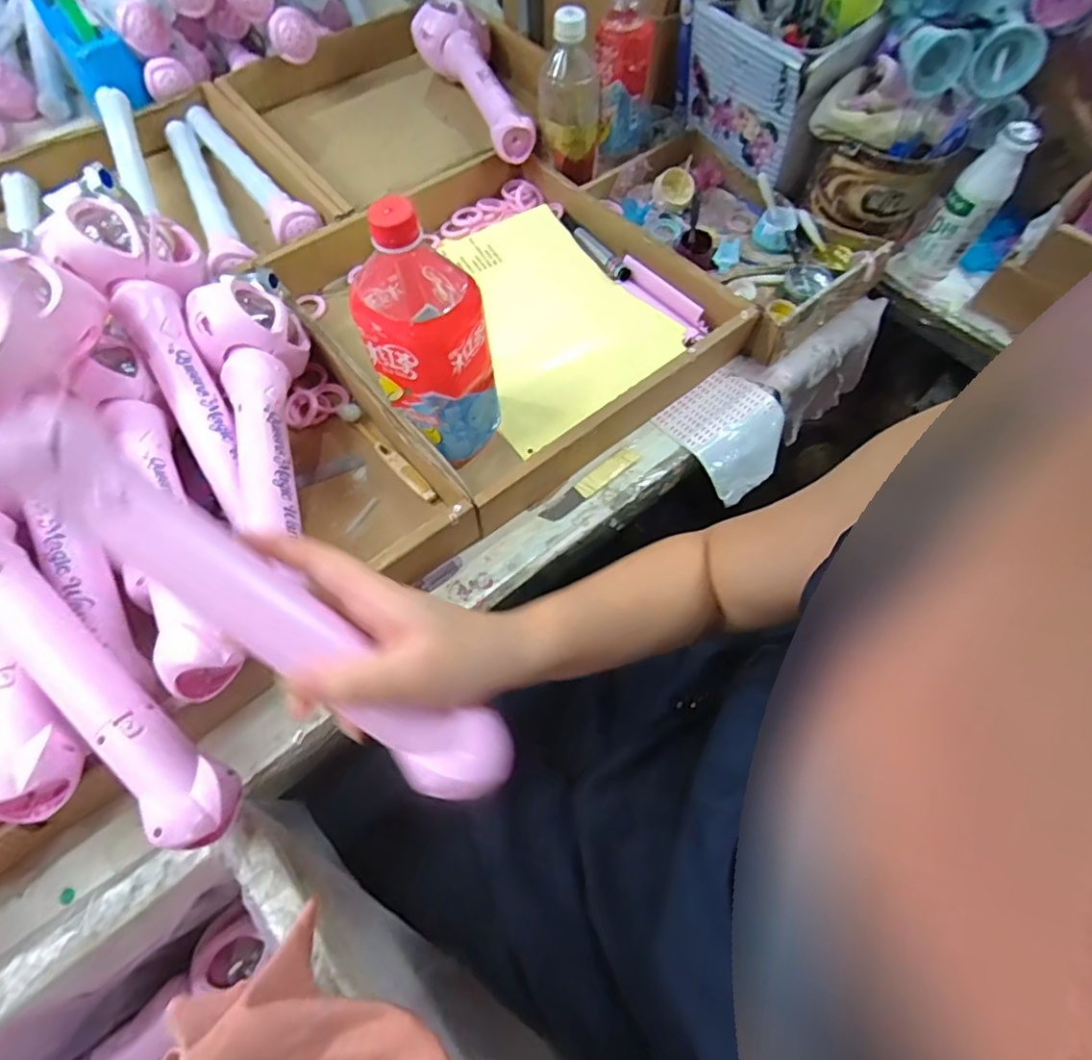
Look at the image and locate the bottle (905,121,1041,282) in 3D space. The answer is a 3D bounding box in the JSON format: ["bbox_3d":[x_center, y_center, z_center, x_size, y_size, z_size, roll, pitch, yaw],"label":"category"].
[{"bbox_3d":[0.448,-0.343,0.612,0.051,0.145,0.048,38,68,16],"label":"bottle"}]

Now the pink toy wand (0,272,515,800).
[{"bbox_3d":[-0.156,0.011,0.258,0.345,0.041,0.082,41,66,-15],"label":"pink toy wand"}]

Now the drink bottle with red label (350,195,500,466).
[{"bbox_3d":[-0.095,-0.151,0.456,0.092,0.213,0.103,-17,65,-10],"label":"drink bottle with red label"}]

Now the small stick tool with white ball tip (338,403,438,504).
[{"bbox_3d":[-0.147,-0.073,0.532,0.017,0.012,0.137,-40,70,-19],"label":"small stick tool with white ball tip"}]

